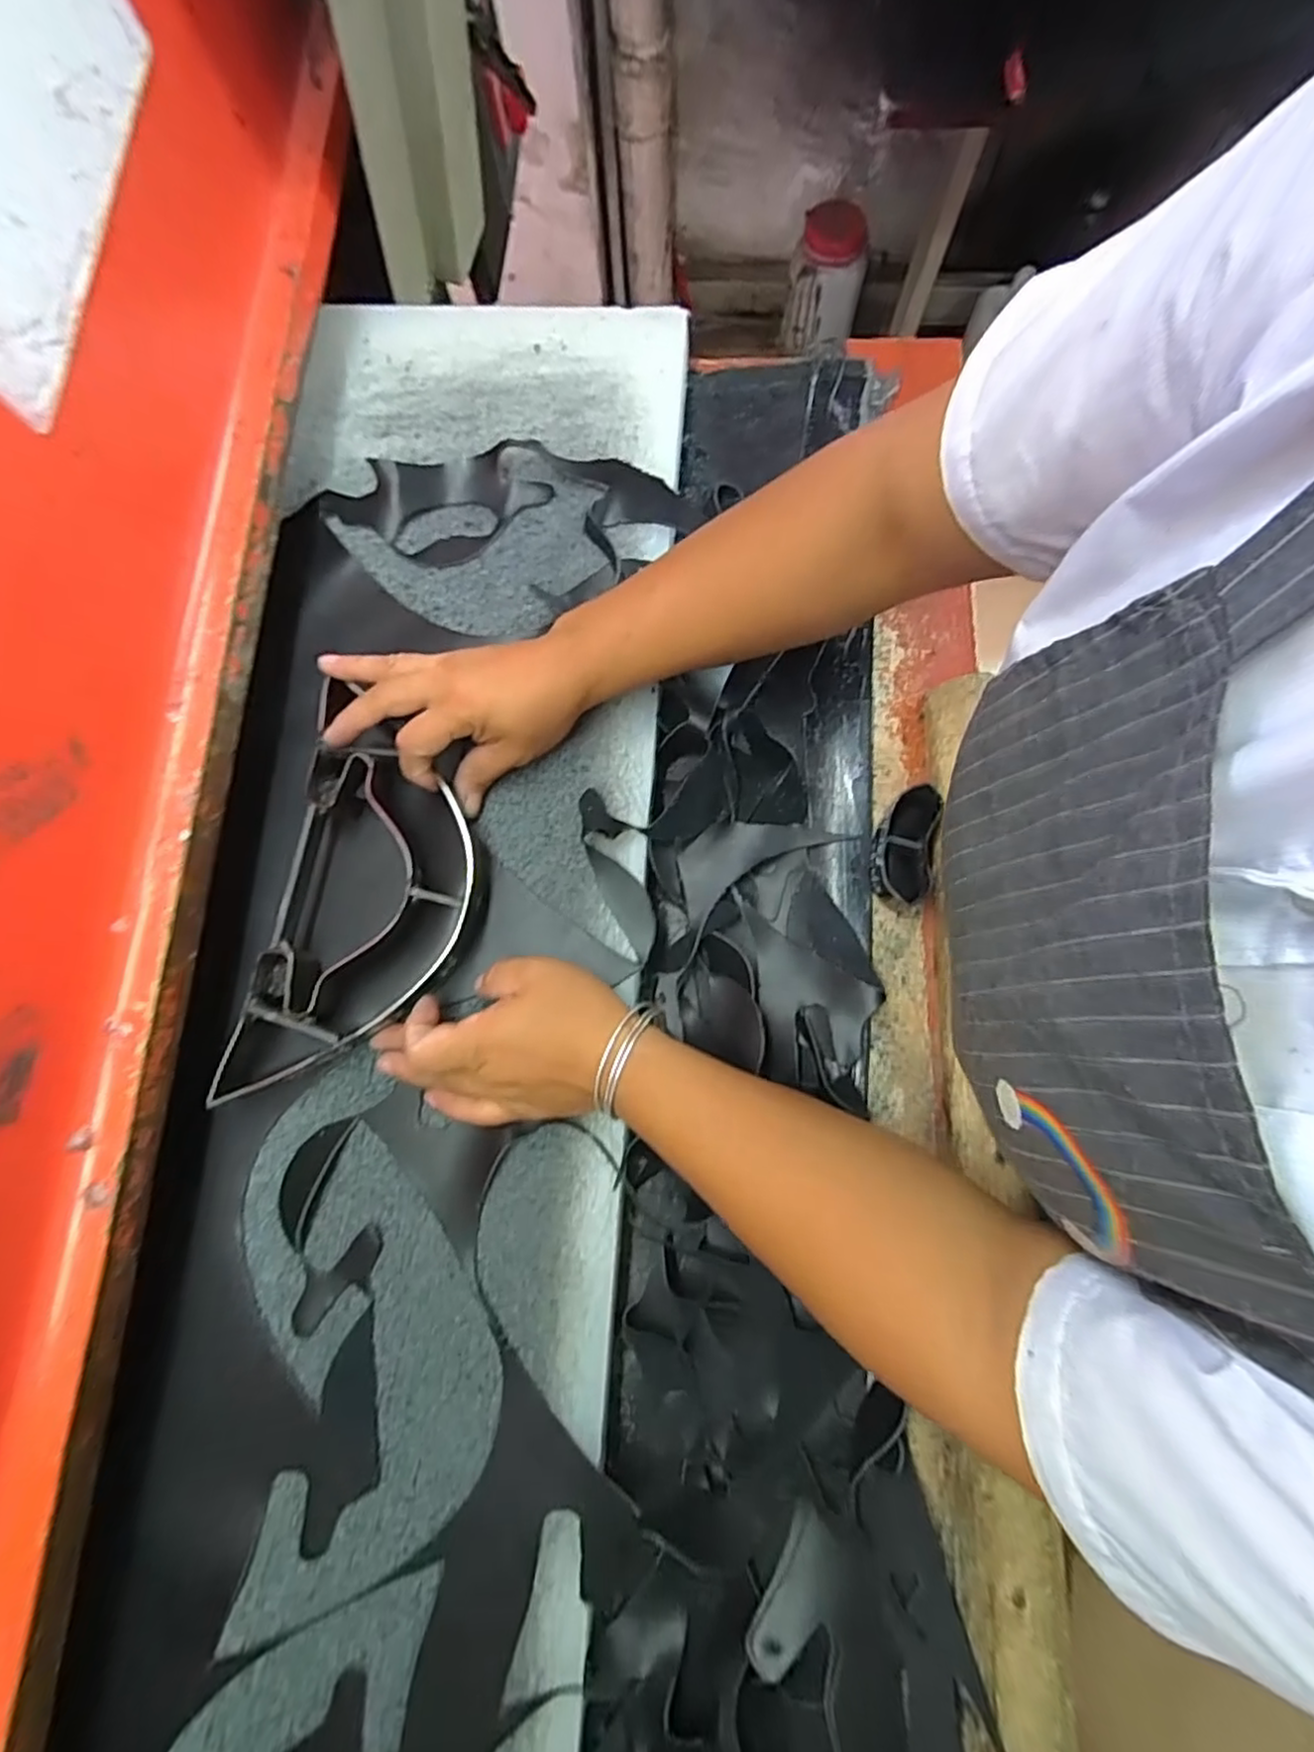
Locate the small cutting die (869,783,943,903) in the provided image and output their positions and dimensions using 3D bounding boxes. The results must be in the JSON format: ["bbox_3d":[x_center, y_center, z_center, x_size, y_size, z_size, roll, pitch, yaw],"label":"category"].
[{"bbox_3d":[0.157,-0.023,0.423,0.036,0.034,0.080,17,78,6],"label":"small cutting die"}]

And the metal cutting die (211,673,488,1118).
[{"bbox_3d":[-0.169,0.014,0.408,0.121,0.038,0.246,10,77,1],"label":"metal cutting die"}]

